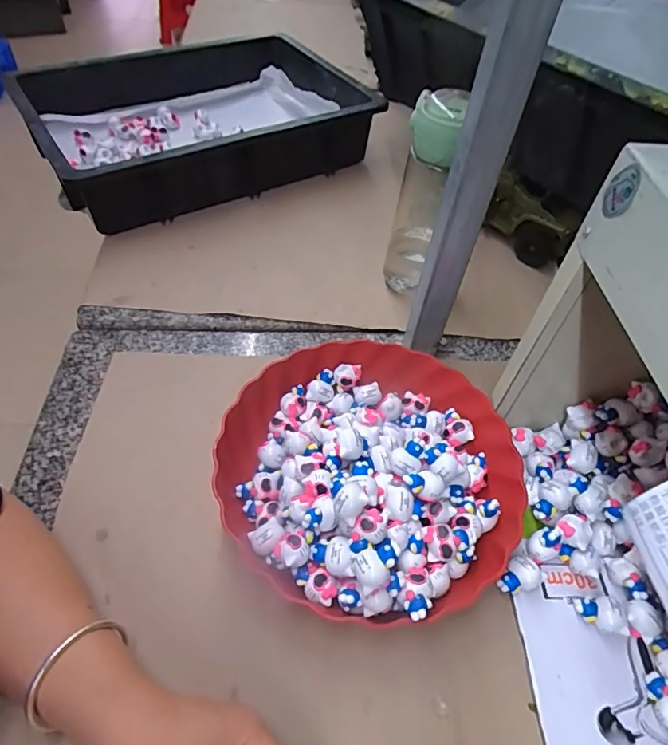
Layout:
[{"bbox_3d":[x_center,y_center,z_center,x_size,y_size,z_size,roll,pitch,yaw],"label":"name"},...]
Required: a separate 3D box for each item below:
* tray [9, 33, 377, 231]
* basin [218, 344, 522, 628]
[{"bbox_3d":[-0.177,-0.365,0.720,0.477,0.135,0.298,-32,60,-26],"label":"tray"},{"bbox_3d":[0.032,0.070,0.409,0.233,0.077,0.242,1,50,-2],"label":"basin"}]

